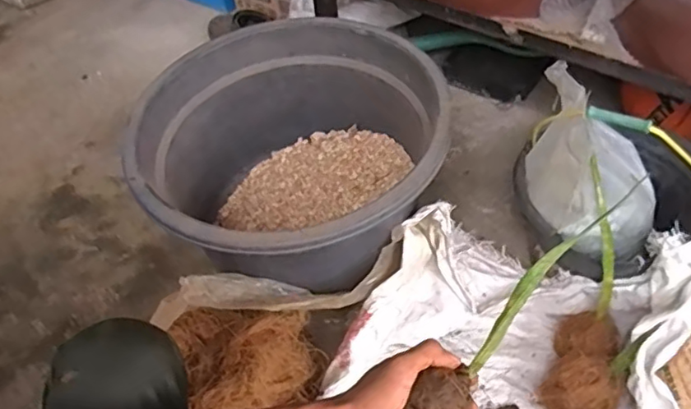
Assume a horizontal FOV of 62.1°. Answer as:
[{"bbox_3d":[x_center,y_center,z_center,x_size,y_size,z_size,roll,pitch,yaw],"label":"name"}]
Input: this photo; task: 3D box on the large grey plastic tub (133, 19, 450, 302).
[{"bbox_3d":[-0.078,-0.053,0.989,0.479,0.291,0.490,-3,50,4],"label":"large grey plastic tub"}]

